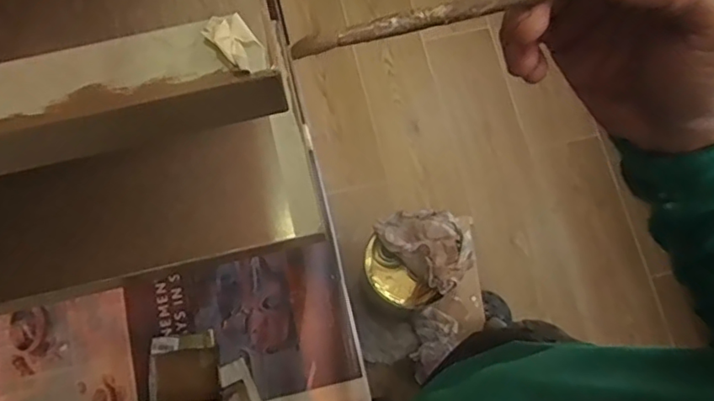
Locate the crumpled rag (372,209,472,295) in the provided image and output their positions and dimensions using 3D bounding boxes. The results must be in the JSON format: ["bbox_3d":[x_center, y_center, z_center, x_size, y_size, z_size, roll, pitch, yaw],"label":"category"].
[{"bbox_3d":[0.123,0.065,0.993,0.163,0.042,0.122,43,80,10],"label":"crumpled rag"}]

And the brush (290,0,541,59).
[{"bbox_3d":[0.074,-0.080,0.218,0.202,0.008,0.007,-17,76,-11],"label":"brush"}]

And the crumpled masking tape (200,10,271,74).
[{"bbox_3d":[-0.042,-0.055,0.203,0.014,0.008,0.024,-37,79,-8],"label":"crumpled masking tape"}]

